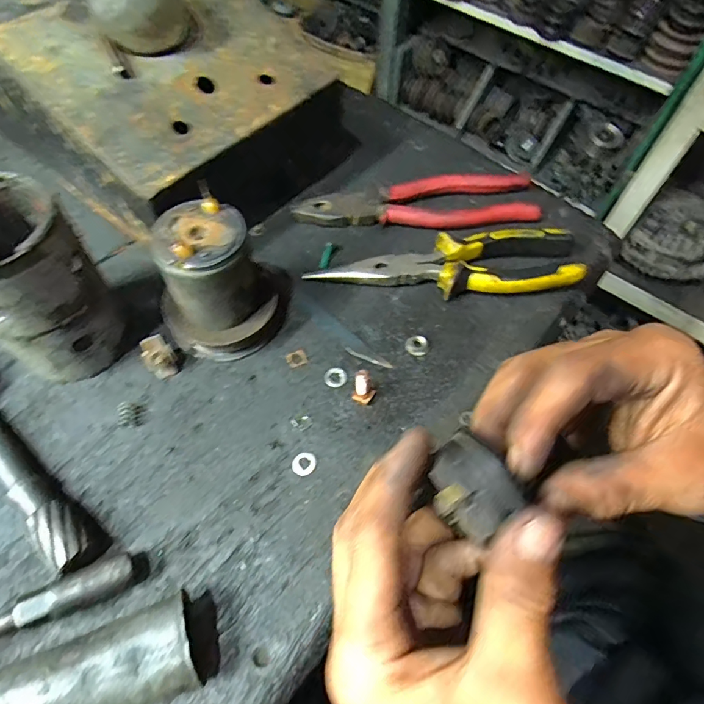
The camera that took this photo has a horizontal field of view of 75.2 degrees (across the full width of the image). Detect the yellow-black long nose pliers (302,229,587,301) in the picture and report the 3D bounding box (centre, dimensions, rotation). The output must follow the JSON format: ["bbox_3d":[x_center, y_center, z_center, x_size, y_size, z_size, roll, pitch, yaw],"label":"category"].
[{"bbox_3d":[0.070,-0.063,0.336,0.190,0.025,0.048,0,59,-2],"label":"yellow-black long nose pliers"}]

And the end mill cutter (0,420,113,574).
[{"bbox_3d":[-0.179,0.071,0.249,0.118,0.021,0.021,36,64,18],"label":"end mill cutter"}]

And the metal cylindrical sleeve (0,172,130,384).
[{"bbox_3d":[-0.177,-0.036,0.260,0.066,0.113,0.066,-37,67,-21],"label":"metal cylindrical sleeve"}]

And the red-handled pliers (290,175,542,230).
[{"bbox_3d":[0.053,-0.123,0.373,0.193,0.012,0.045,-2,59,-3],"label":"red-handled pliers"}]

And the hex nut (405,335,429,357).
[{"bbox_3d":[0.045,-0.005,0.312,0.015,0.006,0.015,13,60,6],"label":"hex nut"}]

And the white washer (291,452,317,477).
[{"bbox_3d":[-0.028,0.065,0.269,0.015,0.004,0.013,-11,60,-8],"label":"white washer"}]

